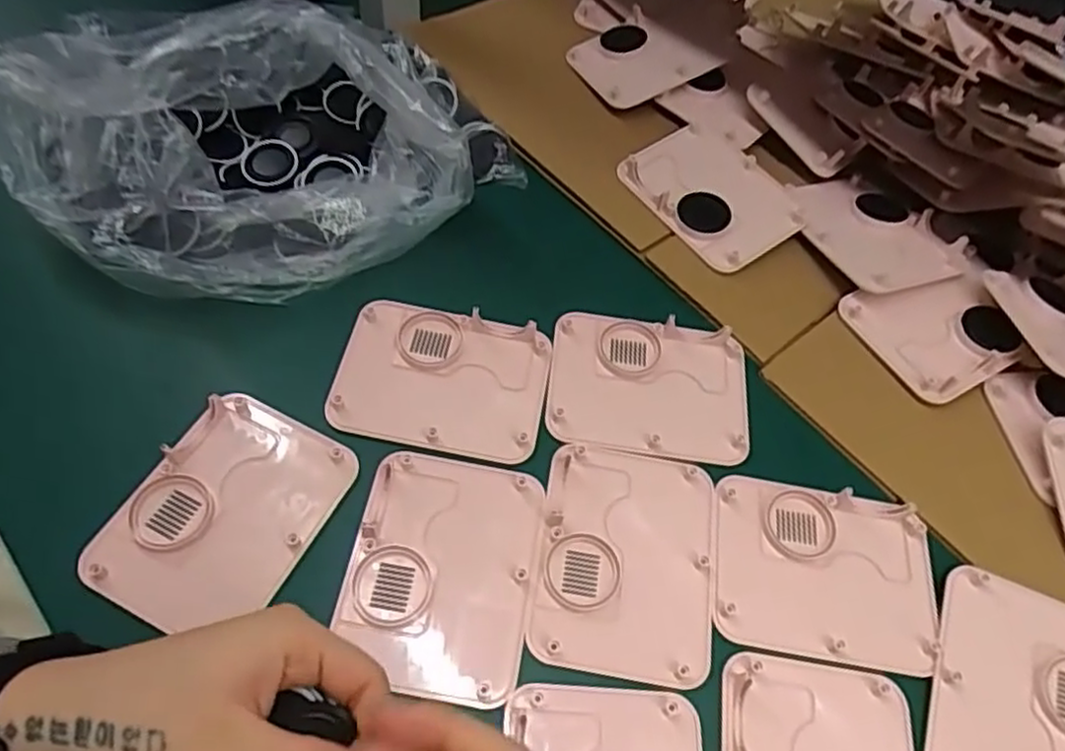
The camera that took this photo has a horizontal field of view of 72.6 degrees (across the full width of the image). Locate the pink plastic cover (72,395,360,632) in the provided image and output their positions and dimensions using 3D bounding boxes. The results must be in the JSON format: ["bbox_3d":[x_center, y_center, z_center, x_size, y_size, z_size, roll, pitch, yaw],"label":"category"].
[{"bbox_3d":[-0.164,0.073,0.390,0.093,0.010,0.124,25,61,10],"label":"pink plastic cover"}]

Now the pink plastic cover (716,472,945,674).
[{"bbox_3d":[0.163,0.111,0.409,0.123,0.008,0.097,9,59,1],"label":"pink plastic cover"}]

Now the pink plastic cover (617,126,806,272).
[{"bbox_3d":[0.135,-0.137,0.545,0.093,0.016,0.124,-27,65,-19],"label":"pink plastic cover"}]

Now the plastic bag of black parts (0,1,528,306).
[{"bbox_3d":[-0.173,-0.165,0.477,0.292,0.115,0.203,-31,66,-21],"label":"plastic bag of black parts"}]

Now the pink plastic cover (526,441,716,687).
[{"bbox_3d":[0.051,0.099,0.401,0.096,0.008,0.126,9,59,1],"label":"pink plastic cover"}]

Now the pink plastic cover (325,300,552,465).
[{"bbox_3d":[-0.055,0.001,0.446,0.125,0.008,0.095,10,59,1],"label":"pink plastic cover"}]

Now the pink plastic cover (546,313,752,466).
[{"bbox_3d":[0.074,0.006,0.461,0.125,0.010,0.096,8,59,0],"label":"pink plastic cover"}]

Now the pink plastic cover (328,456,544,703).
[{"bbox_3d":[-0.047,0.102,0.387,0.097,0.007,0.128,10,59,1],"label":"pink plastic cover"}]

